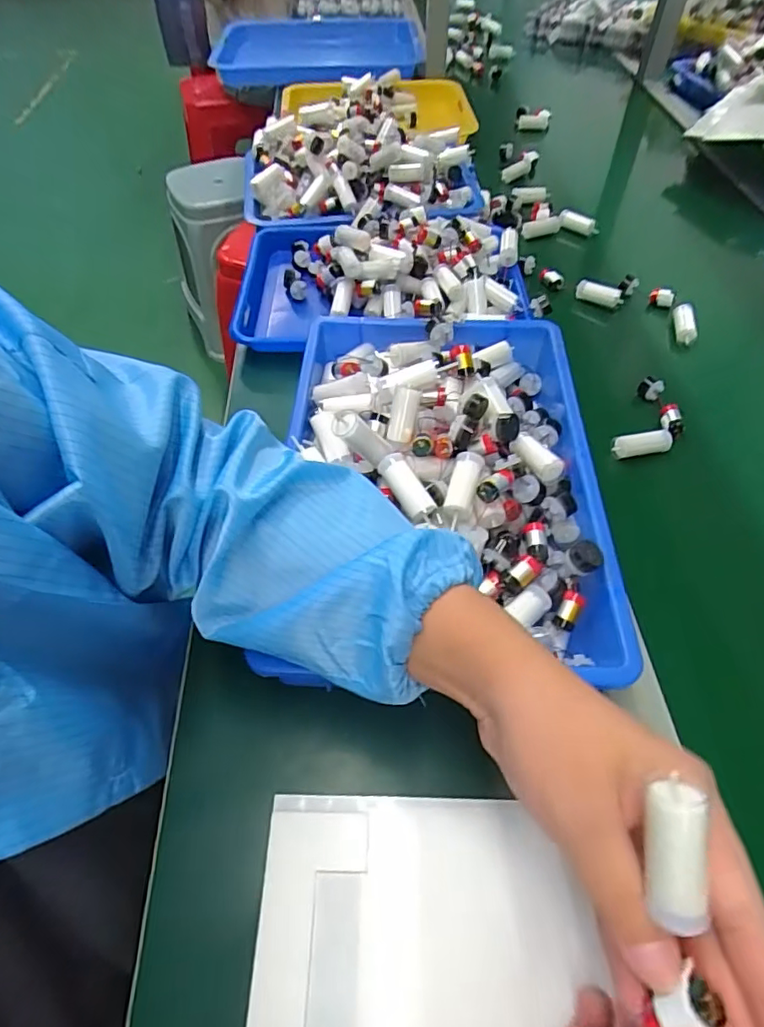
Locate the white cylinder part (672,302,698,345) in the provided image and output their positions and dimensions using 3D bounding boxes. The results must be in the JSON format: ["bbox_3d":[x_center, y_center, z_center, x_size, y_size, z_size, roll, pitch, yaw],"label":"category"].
[{"bbox_3d":[0.352,-0.222,0.647,0.019,0.020,0.063,9,54,7],"label":"white cylinder part"}]

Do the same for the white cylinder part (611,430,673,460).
[{"bbox_3d":[0.246,-0.066,0.527,0.058,0.018,0.018,-2,53,-1],"label":"white cylinder part"}]

